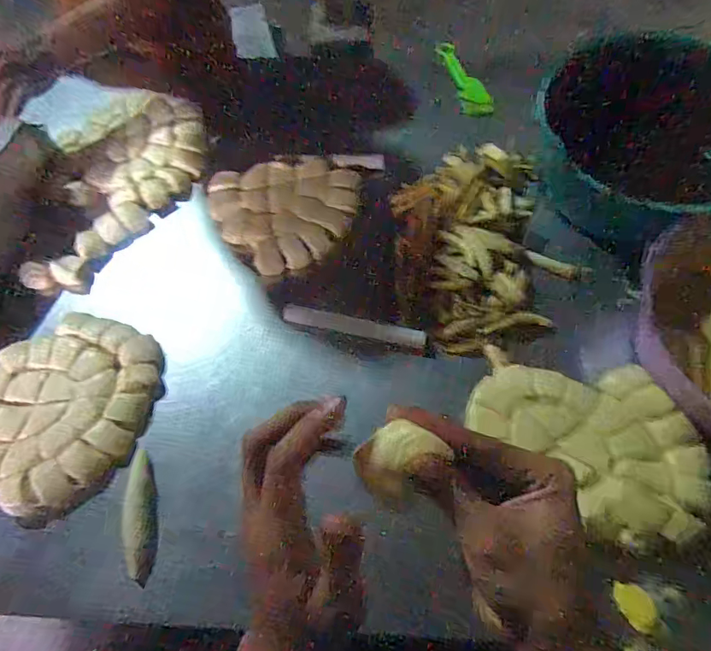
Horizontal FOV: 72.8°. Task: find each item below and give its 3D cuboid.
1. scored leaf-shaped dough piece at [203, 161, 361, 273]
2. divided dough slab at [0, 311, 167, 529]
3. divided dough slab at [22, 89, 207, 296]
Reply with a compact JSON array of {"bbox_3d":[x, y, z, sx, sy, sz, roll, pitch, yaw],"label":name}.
[{"bbox_3d":[-0.101,-0.185,0.713,0.196,0.030,0.200,-40,68,-15],"label":"scored leaf-shaped dough piece"},{"bbox_3d":[-0.372,0.092,0.601,0.239,0.028,0.236,29,69,16],"label":"divided dough slab"},{"bbox_3d":[-0.343,-0.209,0.737,0.142,0.054,0.373,14,66,10],"label":"divided dough slab"}]

